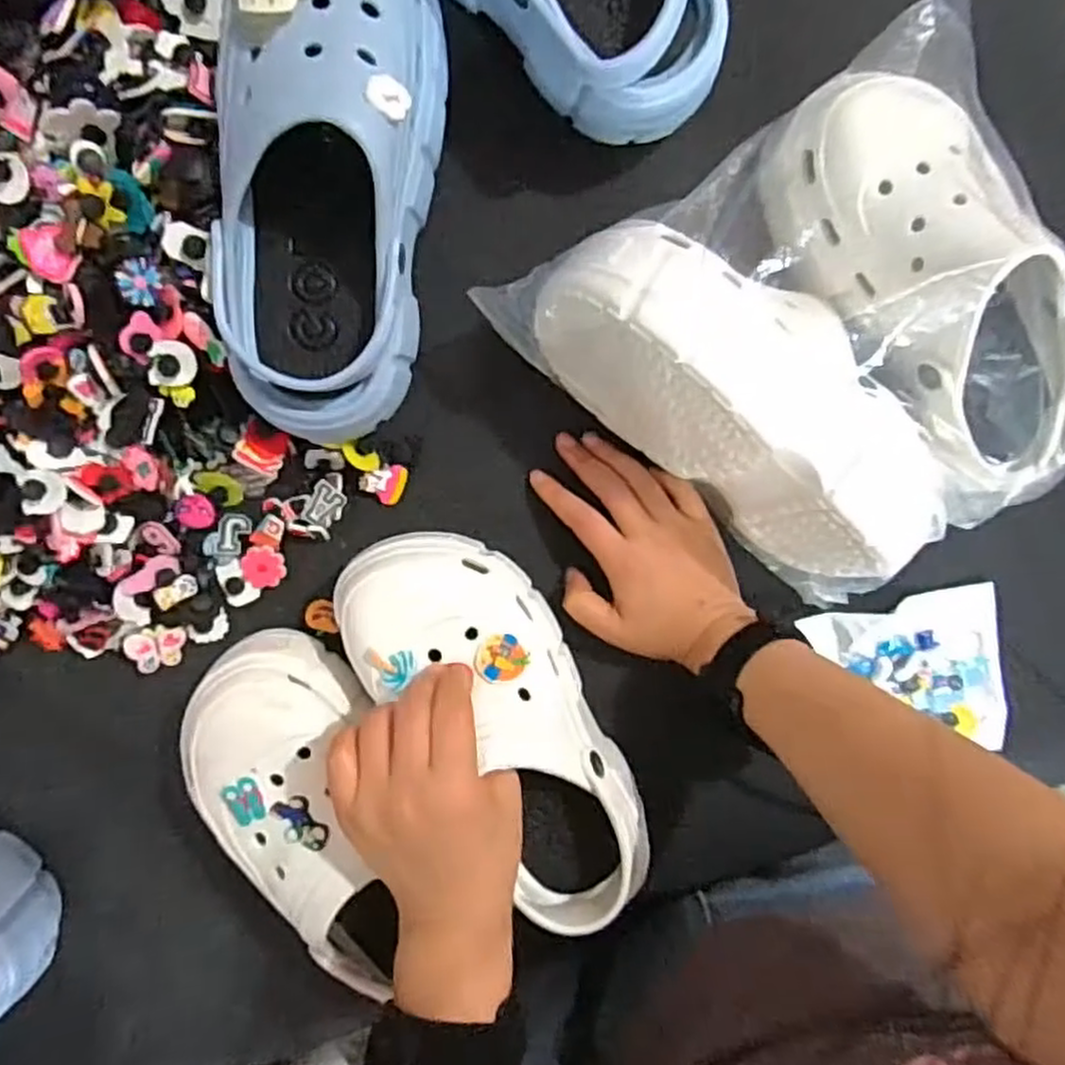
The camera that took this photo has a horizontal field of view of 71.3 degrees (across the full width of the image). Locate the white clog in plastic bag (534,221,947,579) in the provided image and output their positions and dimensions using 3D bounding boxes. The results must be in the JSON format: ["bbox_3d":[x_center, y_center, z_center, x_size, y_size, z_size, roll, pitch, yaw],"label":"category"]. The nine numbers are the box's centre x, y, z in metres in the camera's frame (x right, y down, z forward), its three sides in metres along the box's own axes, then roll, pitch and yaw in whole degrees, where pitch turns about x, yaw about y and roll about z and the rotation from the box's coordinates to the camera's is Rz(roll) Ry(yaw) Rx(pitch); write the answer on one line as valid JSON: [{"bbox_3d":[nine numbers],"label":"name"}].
[{"bbox_3d":[0.122,-0.076,0.419,0.256,0.100,0.115,36,93,-8],"label":"white clog in plastic bag"}]

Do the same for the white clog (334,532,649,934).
[{"bbox_3d":[-0.016,0.107,0.418,0.102,0.074,0.238,-31,94,-1],"label":"white clog"}]

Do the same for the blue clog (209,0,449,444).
[{"bbox_3d":[-0.109,-0.180,0.388,0.108,0.094,0.259,7,96,-6],"label":"blue clog"}]

